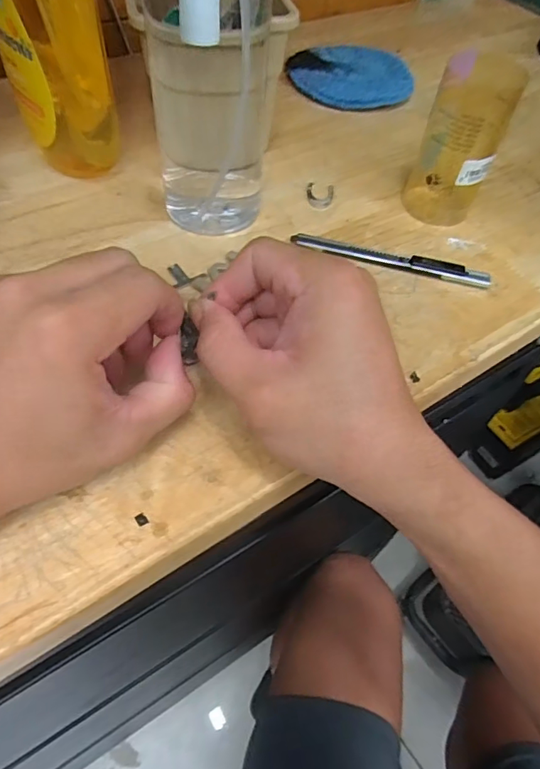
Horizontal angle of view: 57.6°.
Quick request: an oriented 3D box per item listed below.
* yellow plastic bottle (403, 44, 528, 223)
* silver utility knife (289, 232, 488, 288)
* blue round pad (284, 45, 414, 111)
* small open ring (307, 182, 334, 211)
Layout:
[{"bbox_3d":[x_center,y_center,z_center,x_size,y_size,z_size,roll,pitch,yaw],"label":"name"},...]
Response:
[{"bbox_3d":[0.132,-0.168,0.343,0.050,0.099,0.050,23,56,11],"label":"yellow plastic bottle"},{"bbox_3d":[0.081,-0.085,0.334,0.132,0.010,0.011,14,55,6],"label":"silver utility knife"},{"bbox_3d":[0.076,-0.300,0.478,0.114,0.019,0.101,3,55,-2],"label":"blue round pad"},{"bbox_3d":[0.038,-0.144,0.374,0.021,0.004,0.028,4,55,-1],"label":"small open ring"}]

